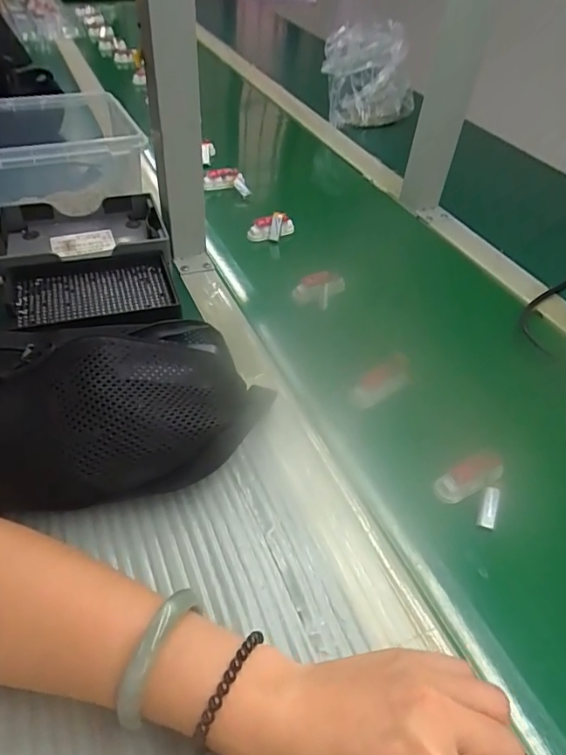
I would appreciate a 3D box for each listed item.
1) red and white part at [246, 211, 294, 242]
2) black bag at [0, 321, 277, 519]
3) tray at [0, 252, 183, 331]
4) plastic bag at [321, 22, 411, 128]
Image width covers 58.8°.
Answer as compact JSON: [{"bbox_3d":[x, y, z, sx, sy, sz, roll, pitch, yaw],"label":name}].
[{"bbox_3d":[-0.012,-0.188,0.621,0.061,0.036,0.018,-16,48,-20],"label":"red and white part"},{"bbox_3d":[-0.153,0.025,0.344,0.289,0.087,0.121,-6,46,-12],"label":"black bag"},{"bbox_3d":[-0.168,-0.067,0.437,0.146,0.025,0.101,-7,46,-13],"label":"tray"},{"bbox_3d":[0.156,-0.535,0.901,0.157,0.152,0.079,-13,48,-18],"label":"plastic bag"}]

